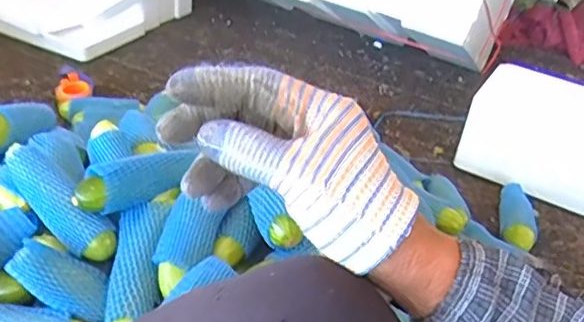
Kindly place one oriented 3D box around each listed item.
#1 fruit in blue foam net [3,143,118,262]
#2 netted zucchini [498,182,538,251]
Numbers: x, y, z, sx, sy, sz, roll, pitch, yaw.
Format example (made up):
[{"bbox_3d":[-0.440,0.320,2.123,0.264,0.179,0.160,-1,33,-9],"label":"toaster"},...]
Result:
[{"bbox_3d":[-0.309,0.053,0.754,0.204,0.048,0.057,43,43,14],"label":"fruit in blue foam net"},{"bbox_3d":[0.493,0.118,1.250,0.073,0.062,0.213,14,34,10],"label":"netted zucchini"}]

